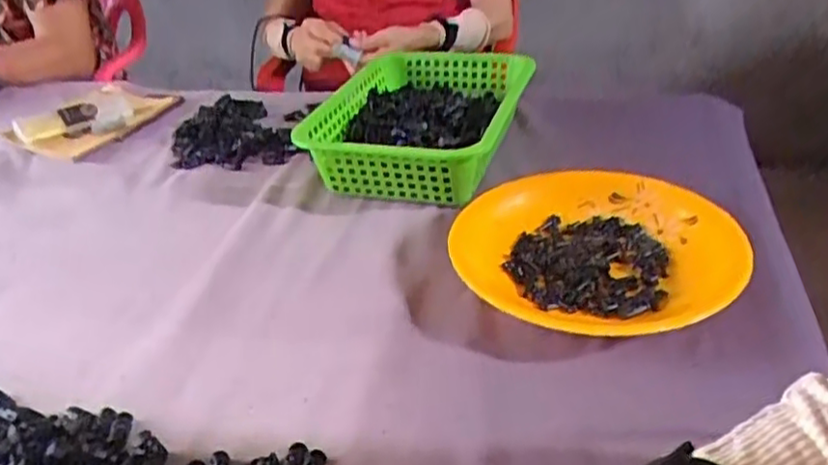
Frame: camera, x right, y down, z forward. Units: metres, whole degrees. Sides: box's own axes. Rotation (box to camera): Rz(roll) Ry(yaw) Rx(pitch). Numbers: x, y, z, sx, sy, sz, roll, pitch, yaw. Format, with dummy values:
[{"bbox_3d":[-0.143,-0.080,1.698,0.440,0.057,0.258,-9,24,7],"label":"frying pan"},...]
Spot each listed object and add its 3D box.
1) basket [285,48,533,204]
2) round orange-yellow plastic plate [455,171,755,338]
[{"bbox_3d":[0.019,-0.140,0.838,0.216,0.085,0.342,7,35,19],"label":"basket"},{"bbox_3d":[0.166,0.014,0.610,0.243,0.036,0.236,-4,32,2],"label":"round orange-yellow plastic plate"}]

